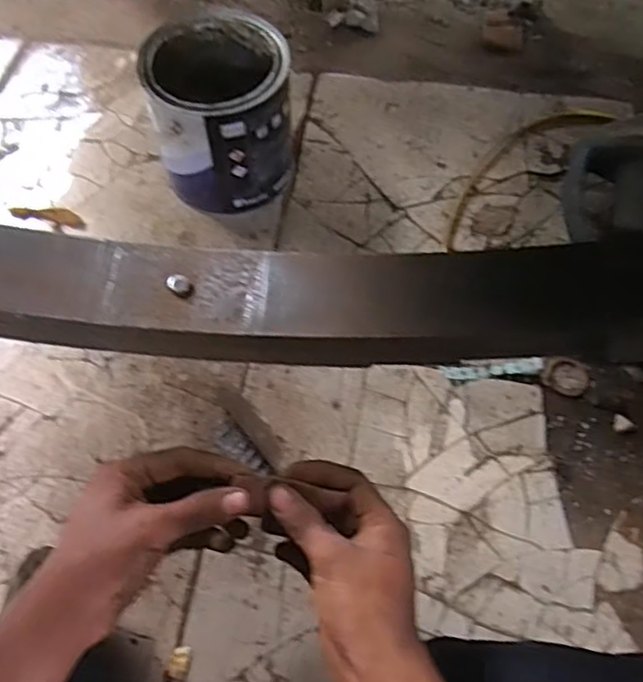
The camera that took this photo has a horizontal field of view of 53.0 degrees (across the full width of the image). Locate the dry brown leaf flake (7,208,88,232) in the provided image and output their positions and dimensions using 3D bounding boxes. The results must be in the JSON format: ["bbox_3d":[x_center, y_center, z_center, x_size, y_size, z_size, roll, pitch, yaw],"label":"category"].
[{"bbox_3d":[-0.323,-0.149,0.769,0.092,0.008,0.033,18,67,8],"label":"dry brown leaf flake"}]

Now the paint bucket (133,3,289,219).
[{"bbox_3d":[-0.108,-0.250,0.725,0.138,0.167,0.147,0,66,0],"label":"paint bucket"}]

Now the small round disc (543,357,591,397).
[{"bbox_3d":[0.258,0.036,0.677,0.045,0.007,0.040,26,68,11],"label":"small round disc"}]

